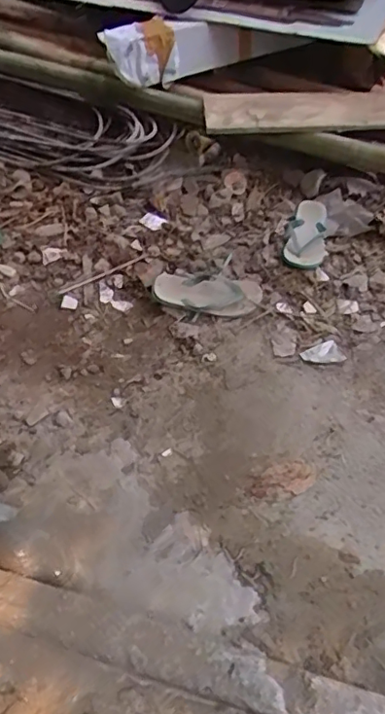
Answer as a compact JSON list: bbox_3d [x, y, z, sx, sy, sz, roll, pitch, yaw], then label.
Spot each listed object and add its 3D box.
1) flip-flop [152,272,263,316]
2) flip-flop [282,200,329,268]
[{"bbox_3d":[0.033,-0.161,1.378,0.257,0.030,0.121,13,51,7],"label":"flip-flop"},{"bbox_3d":[0.310,-0.328,1.489,0.111,0.064,0.248,16,52,10],"label":"flip-flop"}]

